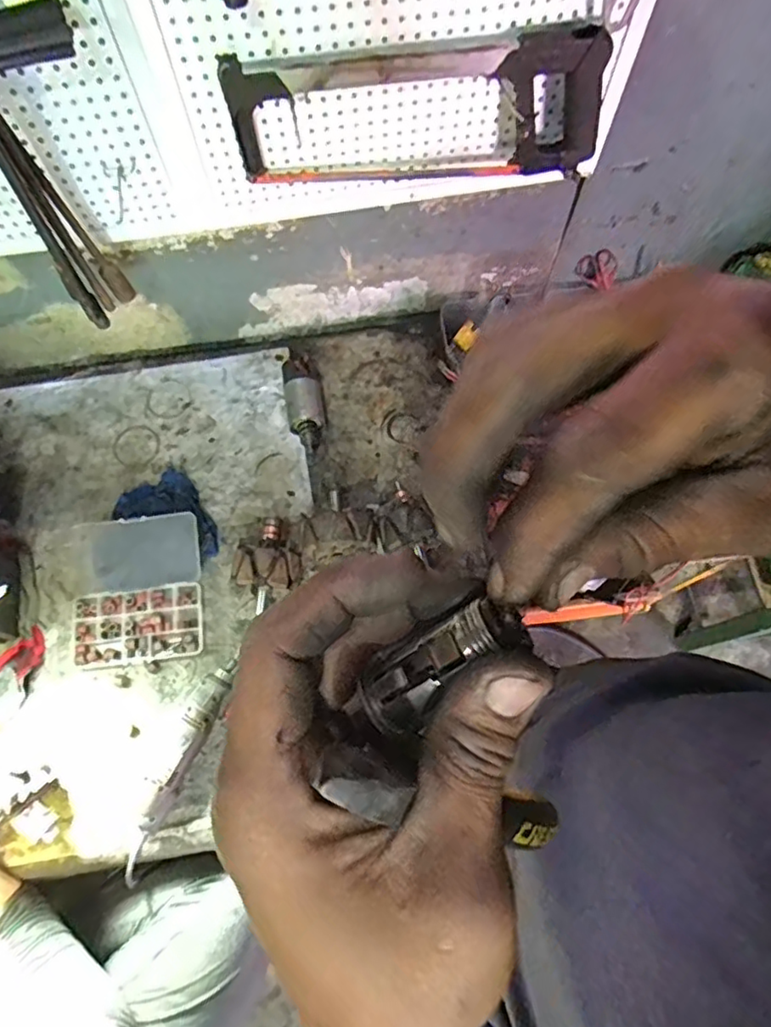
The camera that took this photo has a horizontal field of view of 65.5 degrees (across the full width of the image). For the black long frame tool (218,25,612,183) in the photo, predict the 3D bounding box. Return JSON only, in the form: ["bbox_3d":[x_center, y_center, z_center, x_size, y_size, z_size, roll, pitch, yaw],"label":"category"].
[{"bbox_3d":[0.045,-0.420,0.651,0.412,0.147,0.050,-7,69,-3],"label":"black long frame tool"}]

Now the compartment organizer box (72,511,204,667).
[{"bbox_3d":[-0.347,0.104,0.834,0.176,0.030,0.197,-9,69,-3],"label":"compartment organizer box"}]

